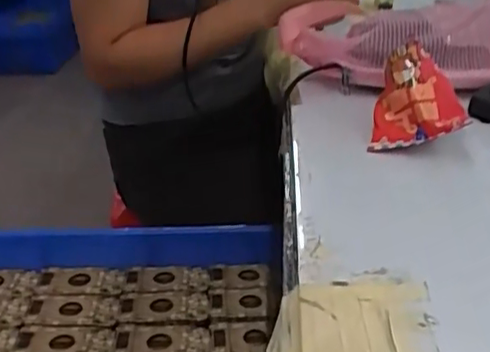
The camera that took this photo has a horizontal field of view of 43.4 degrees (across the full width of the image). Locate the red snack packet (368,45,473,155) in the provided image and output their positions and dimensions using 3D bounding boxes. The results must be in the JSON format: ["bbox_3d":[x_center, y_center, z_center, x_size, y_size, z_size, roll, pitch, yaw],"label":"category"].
[{"bbox_3d":[0.146,-0.069,0.559,0.080,0.027,0.099,-21,59,14],"label":"red snack packet"}]

